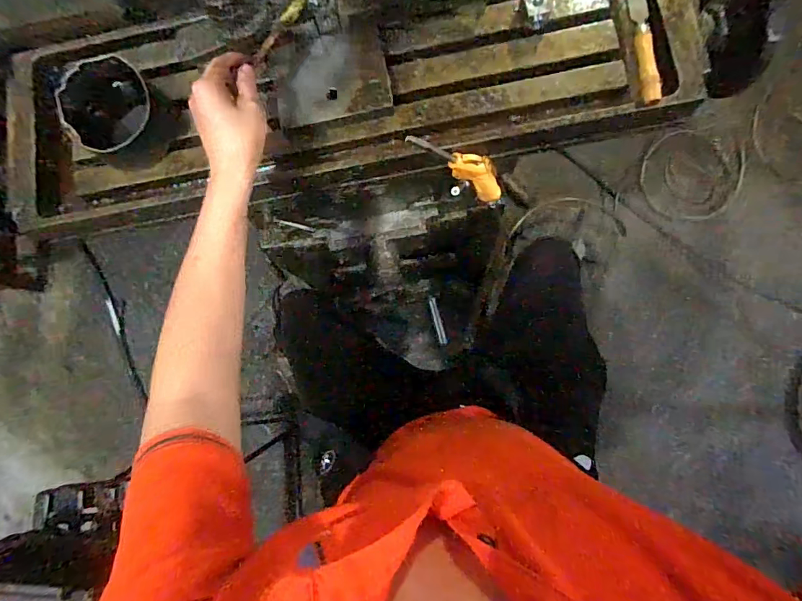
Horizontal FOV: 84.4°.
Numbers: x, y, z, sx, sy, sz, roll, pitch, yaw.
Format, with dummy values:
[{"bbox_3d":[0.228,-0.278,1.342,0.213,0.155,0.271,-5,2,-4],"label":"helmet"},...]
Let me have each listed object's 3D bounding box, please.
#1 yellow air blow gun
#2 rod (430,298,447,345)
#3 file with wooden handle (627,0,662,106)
[{"bbox_3d":[0.081,-0.154,0.523,0.049,0.201,0.022,-7,80,31],"label":"yellow air blow gun"},{"bbox_3d":[0.059,0.033,0.701,0.012,0.004,0.076,-15,99,3],"label":"rod"},{"bbox_3d":[0.261,-0.349,0.487,0.026,0.021,0.286,-3,82,5],"label":"file with wooden handle"}]

